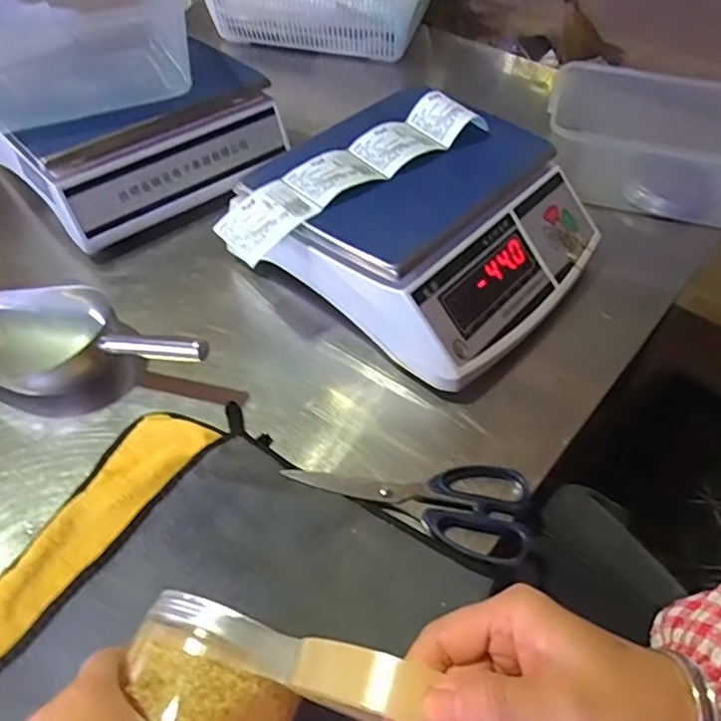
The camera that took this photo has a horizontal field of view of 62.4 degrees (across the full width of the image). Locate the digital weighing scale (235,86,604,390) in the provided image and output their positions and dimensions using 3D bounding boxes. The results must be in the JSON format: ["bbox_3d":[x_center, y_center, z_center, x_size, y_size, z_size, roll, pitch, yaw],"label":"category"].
[{"bbox_3d":[0.072,-0.135,0.597,0.269,0.118,0.280,34,58,25],"label":"digital weighing scale"}]

